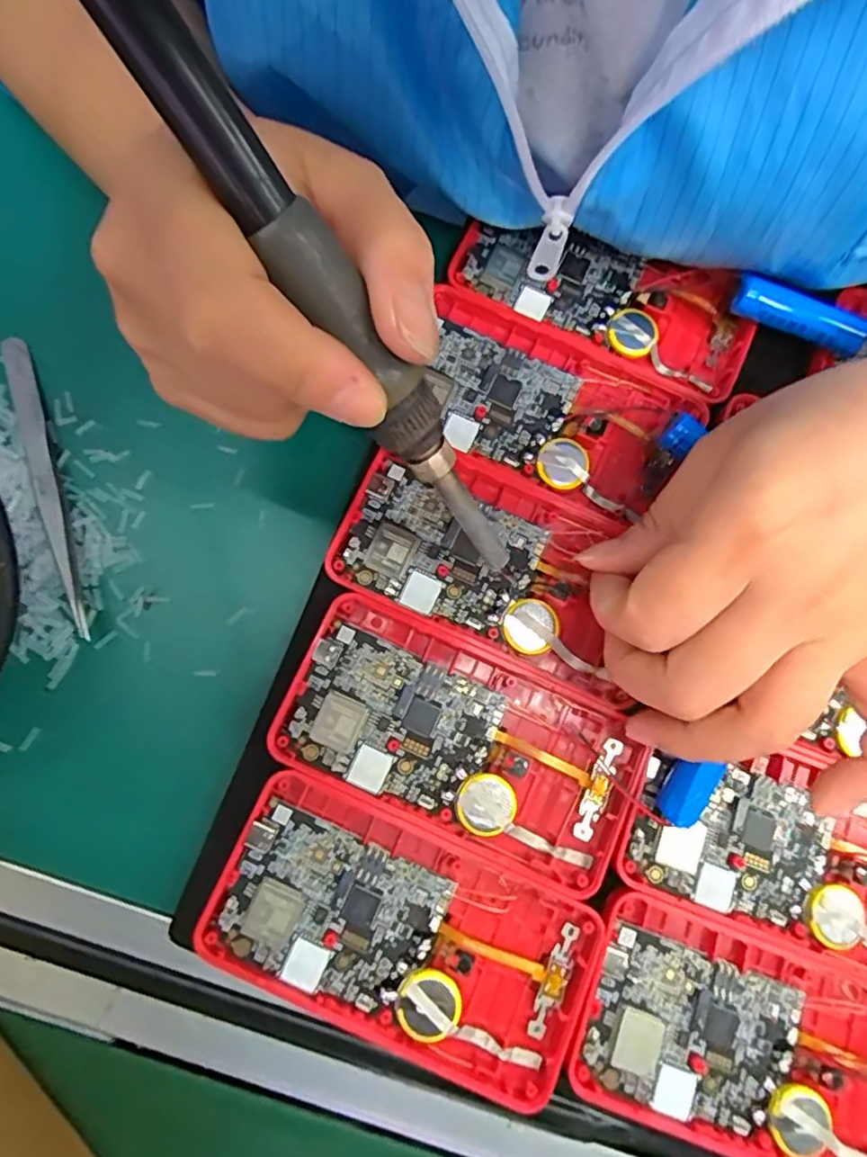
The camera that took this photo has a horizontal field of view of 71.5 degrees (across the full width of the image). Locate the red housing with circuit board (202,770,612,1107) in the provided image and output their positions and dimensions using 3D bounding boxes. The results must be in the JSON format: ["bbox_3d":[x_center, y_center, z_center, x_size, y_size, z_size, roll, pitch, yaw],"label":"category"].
[{"bbox_3d":[-0.010,0.115,0.195,0.119,0.010,0.062,24,80,5],"label":"red housing with circuit board"}]

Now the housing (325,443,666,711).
[{"bbox_3d":[0.025,-0.007,0.220,0.114,0.012,0.063,24,80,5],"label":"housing"}]

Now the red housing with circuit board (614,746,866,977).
[{"bbox_3d":[0.126,0.095,0.209,0.122,0.016,0.059,20,80,0],"label":"red housing with circuit board"}]

